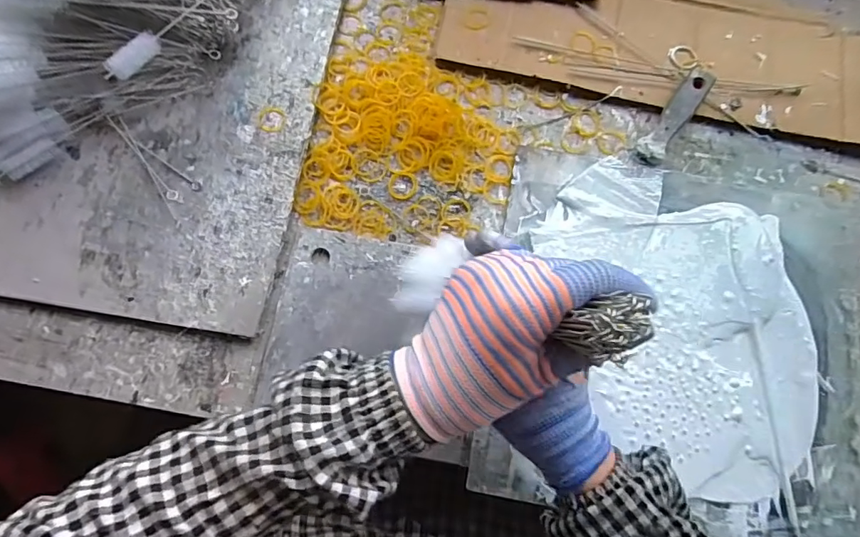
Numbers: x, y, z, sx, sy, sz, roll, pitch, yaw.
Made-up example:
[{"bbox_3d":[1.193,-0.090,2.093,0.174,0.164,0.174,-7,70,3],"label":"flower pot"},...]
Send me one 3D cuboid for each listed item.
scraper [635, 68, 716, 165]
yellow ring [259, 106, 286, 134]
[{"bbox_3d":[0.257,-0.158,0.524,0.030,0.023,0.119,36,77,7],"label":"scraper"},{"bbox_3d":[-0.165,-0.156,0.524,0.028,0.004,0.030,0,76,-2],"label":"yellow ring"}]

